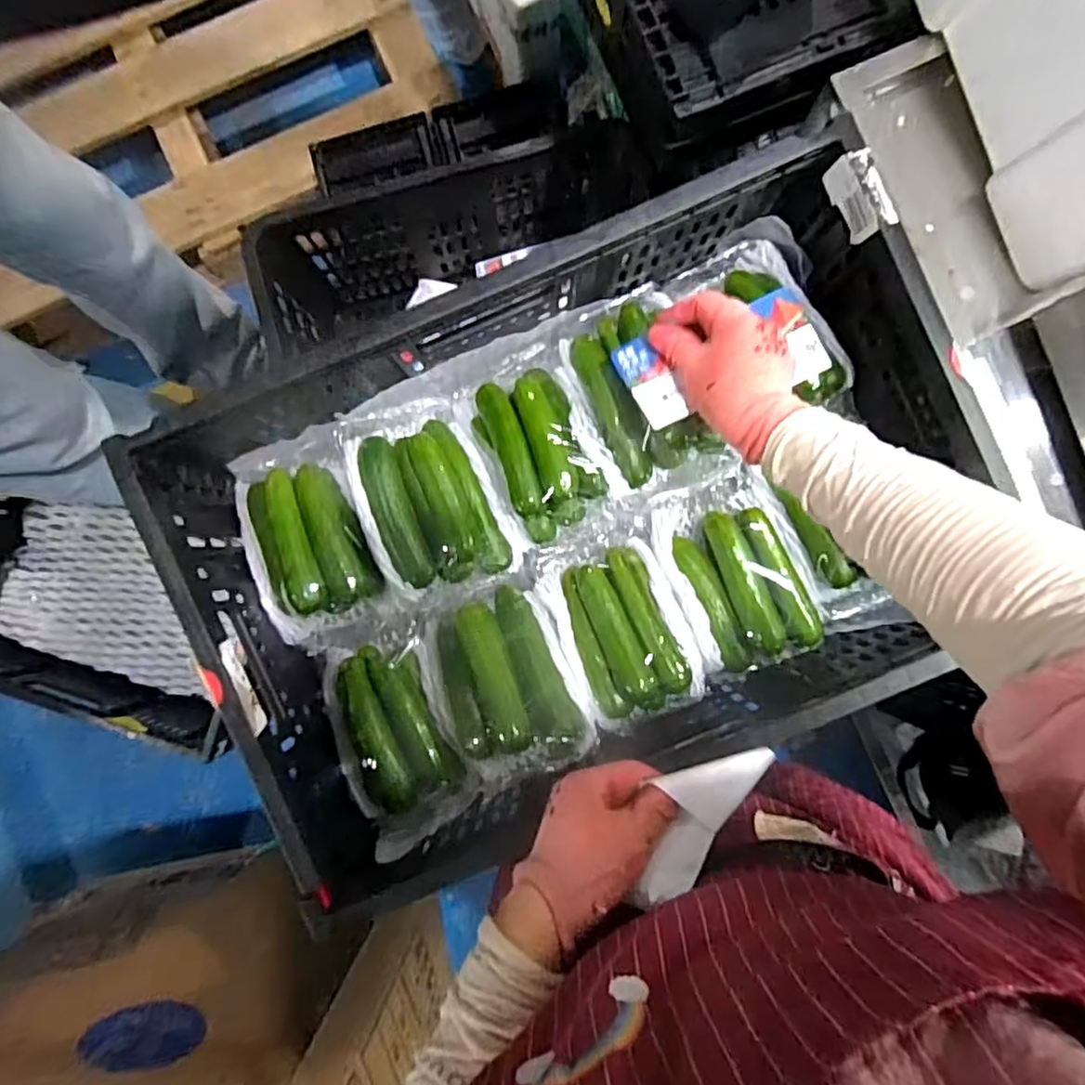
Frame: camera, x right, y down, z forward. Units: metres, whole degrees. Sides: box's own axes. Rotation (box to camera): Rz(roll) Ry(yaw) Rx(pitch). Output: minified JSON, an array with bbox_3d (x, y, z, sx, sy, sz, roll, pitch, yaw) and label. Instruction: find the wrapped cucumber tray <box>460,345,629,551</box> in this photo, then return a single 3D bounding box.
[{"bbox_3d":[0.001,-0.088,0.579,0.105,0.062,0.157,-24,88,1],"label":"wrapped cucumber tray"}]

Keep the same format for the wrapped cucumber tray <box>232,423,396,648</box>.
[{"bbox_3d":[-0.204,-0.004,0.581,0.117,0.073,0.193,-18,88,1],"label":"wrapped cucumber tray"}]

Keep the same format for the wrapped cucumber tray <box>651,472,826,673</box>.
[{"bbox_3d":[0.176,0.026,0.571,0.122,0.052,0.162,-21,88,1],"label":"wrapped cucumber tray"}]

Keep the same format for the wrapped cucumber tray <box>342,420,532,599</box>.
[{"bbox_3d":[-0.100,-0.034,0.585,0.114,0.055,0.169,-30,88,1],"label":"wrapped cucumber tray"}]

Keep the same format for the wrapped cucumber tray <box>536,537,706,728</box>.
[{"bbox_3d":[0.070,0.079,0.561,0.105,0.062,0.156,-24,88,1],"label":"wrapped cucumber tray"}]

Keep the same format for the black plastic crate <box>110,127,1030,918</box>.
[{"bbox_3d":[0.032,-0.014,0.538,0.591,0.138,0.383,-24,88,1],"label":"black plastic crate"}]

